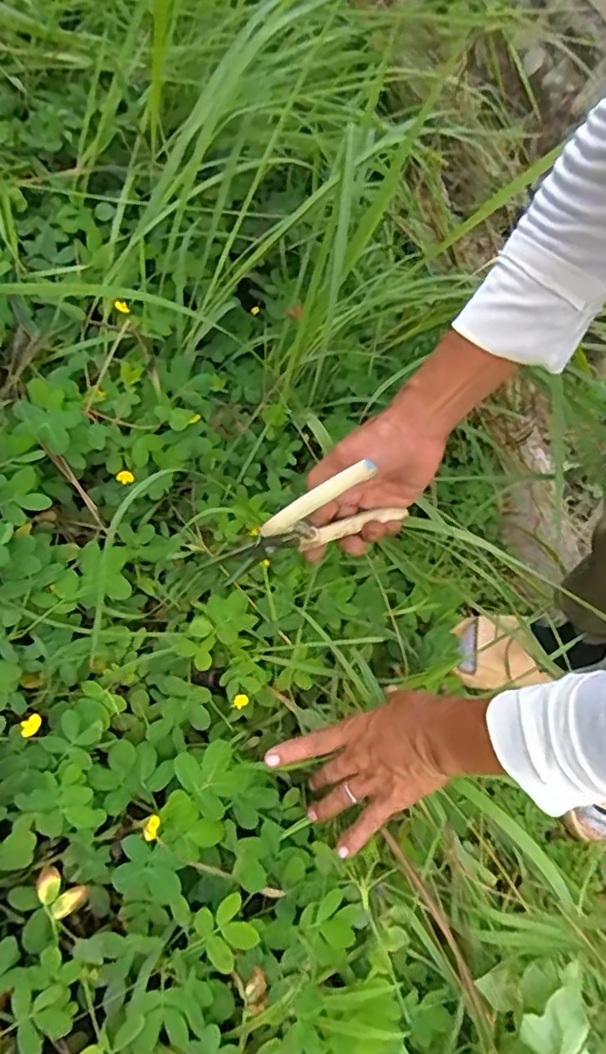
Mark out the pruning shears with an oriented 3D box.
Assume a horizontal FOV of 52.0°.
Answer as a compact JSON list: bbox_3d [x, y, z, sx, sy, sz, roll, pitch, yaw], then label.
[{"bbox_3d":[-0.002,0.001,0.496,0.159,0.085,0.018,-29,64,24],"label":"pruning shears"}]

